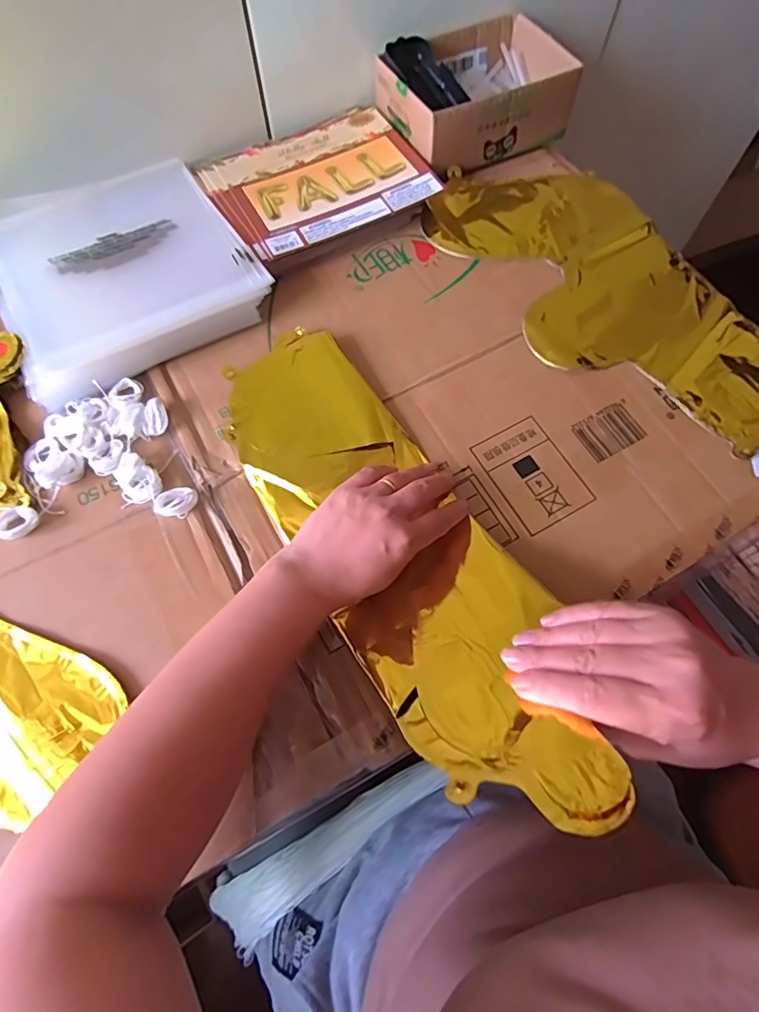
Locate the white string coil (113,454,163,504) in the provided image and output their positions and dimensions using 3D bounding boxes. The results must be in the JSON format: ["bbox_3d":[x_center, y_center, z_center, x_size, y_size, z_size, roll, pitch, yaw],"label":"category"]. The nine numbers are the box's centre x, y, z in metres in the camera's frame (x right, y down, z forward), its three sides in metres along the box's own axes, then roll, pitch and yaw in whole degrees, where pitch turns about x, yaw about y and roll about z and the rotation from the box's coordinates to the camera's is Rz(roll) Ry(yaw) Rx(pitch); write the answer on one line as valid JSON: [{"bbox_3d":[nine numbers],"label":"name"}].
[{"bbox_3d":[-0.195,-0.023,0.409,0.031,0.015,0.040,-26,72,-10],"label":"white string coil"}]

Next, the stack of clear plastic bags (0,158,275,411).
[{"bbox_3d":[-0.245,-0.227,0.479,0.220,0.031,0.227,-31,73,-11],"label":"stack of clear plastic bags"}]

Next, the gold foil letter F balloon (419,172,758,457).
[{"bbox_3d":[0.227,-0.191,0.477,0.193,0.009,0.418,-28,72,-11],"label":"gold foil letter F balloon"}]

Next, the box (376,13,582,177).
[{"bbox_3d":[0.107,-0.459,0.566,0.194,0.063,0.142,-25,72,-10],"label":"box"}]

